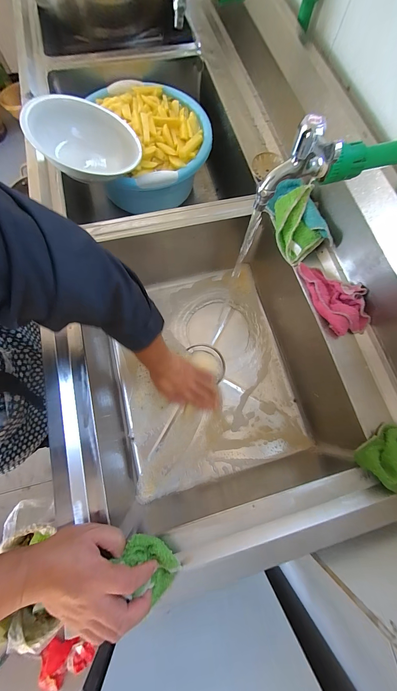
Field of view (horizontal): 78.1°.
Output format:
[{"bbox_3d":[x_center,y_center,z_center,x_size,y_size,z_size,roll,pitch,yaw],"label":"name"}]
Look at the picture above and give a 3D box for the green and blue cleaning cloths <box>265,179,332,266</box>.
[{"bbox_3d":[0.186,-0.253,0.470,0.085,0.047,0.182,-10,74,-5],"label":"green and blue cleaning cloths"}]

